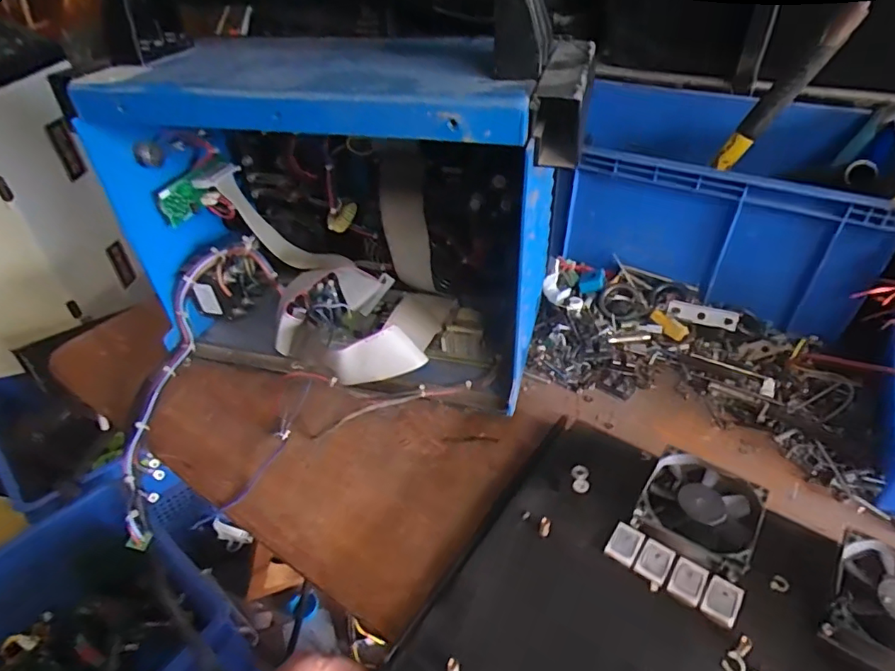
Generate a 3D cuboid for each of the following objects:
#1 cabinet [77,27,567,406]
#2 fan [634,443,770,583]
[{"bbox_3d":[-0.102,-0.105,0.510,0.383,0.299,0.205,9,42,15],"label":"cabinet"},{"bbox_3d":[0.197,0.135,0.403,0.080,0.025,0.078,23,47,28],"label":"fan"}]

